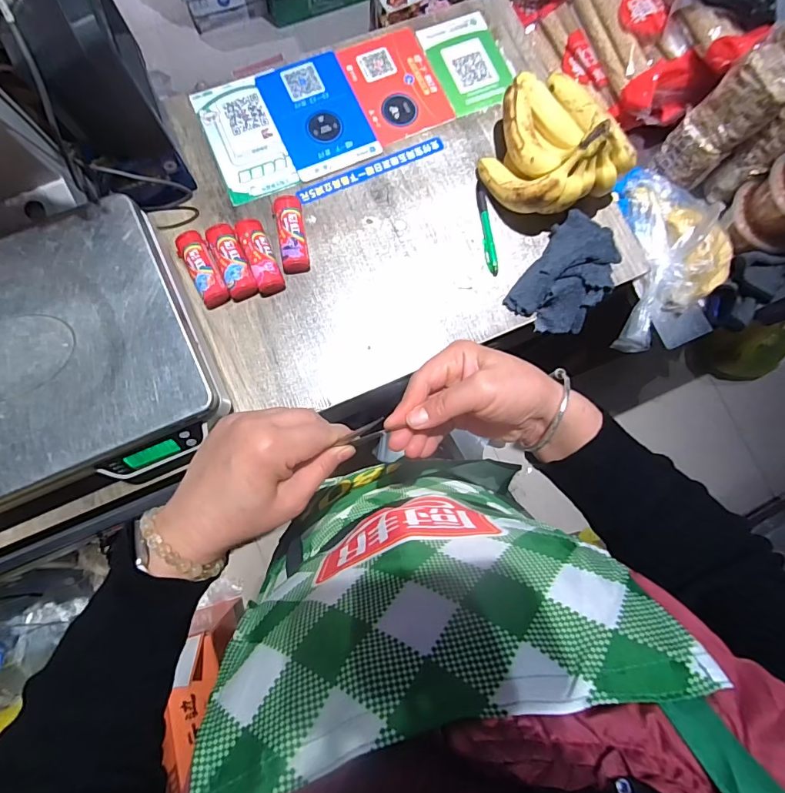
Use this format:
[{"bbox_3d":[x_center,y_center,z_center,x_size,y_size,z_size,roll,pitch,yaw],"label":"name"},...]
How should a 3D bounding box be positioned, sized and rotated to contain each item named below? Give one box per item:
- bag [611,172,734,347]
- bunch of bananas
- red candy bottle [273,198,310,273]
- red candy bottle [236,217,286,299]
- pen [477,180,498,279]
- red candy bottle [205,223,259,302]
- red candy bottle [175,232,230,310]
[{"bbox_3d":[0.408,-0.202,0.627,0.155,0.070,0.275,4,82,-3],"label":"bag"},{"bbox_3d":[0.198,-0.327,0.551,0.157,0.113,0.181,-18,83,-5],"label":"bunch of bananas"},{"bbox_3d":[-0.130,-0.212,0.556,0.033,0.027,0.104,-9,83,-4],"label":"red candy bottle"},{"bbox_3d":[-0.168,-0.180,0.548,0.033,0.032,0.099,-20,84,-6],"label":"red candy bottle"},{"bbox_3d":[0.128,-0.229,0.585,0.015,0.008,0.130,-7,83,-4],"label":"pen"},{"bbox_3d":[-0.202,-0.173,0.547,0.036,0.029,0.098,-22,84,-6],"label":"red candy bottle"},{"bbox_3d":[-0.238,-0.161,0.543,0.035,0.032,0.096,-28,84,-7],"label":"red candy bottle"}]

